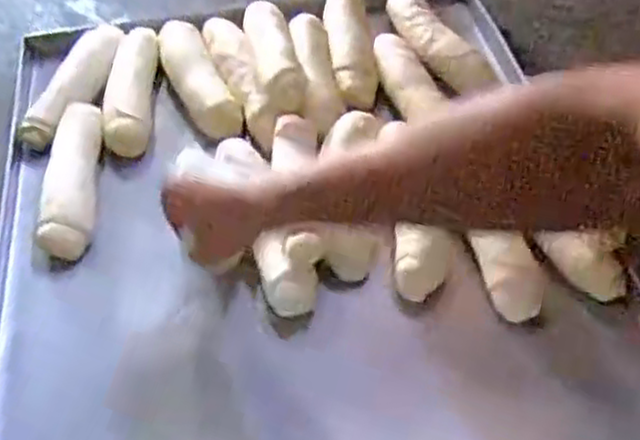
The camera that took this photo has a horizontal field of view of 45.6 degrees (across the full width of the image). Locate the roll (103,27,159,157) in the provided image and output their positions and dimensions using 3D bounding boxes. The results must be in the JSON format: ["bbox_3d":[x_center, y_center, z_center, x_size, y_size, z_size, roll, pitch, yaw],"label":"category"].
[{"bbox_3d":[-0.207,-0.143,0.851,0.049,0.046,0.186,-6,47,-1],"label":"roll"}]

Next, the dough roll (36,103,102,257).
[{"bbox_3d":[-0.245,-0.041,0.766,0.050,0.045,0.189,-5,47,-1],"label":"dough roll"}]

